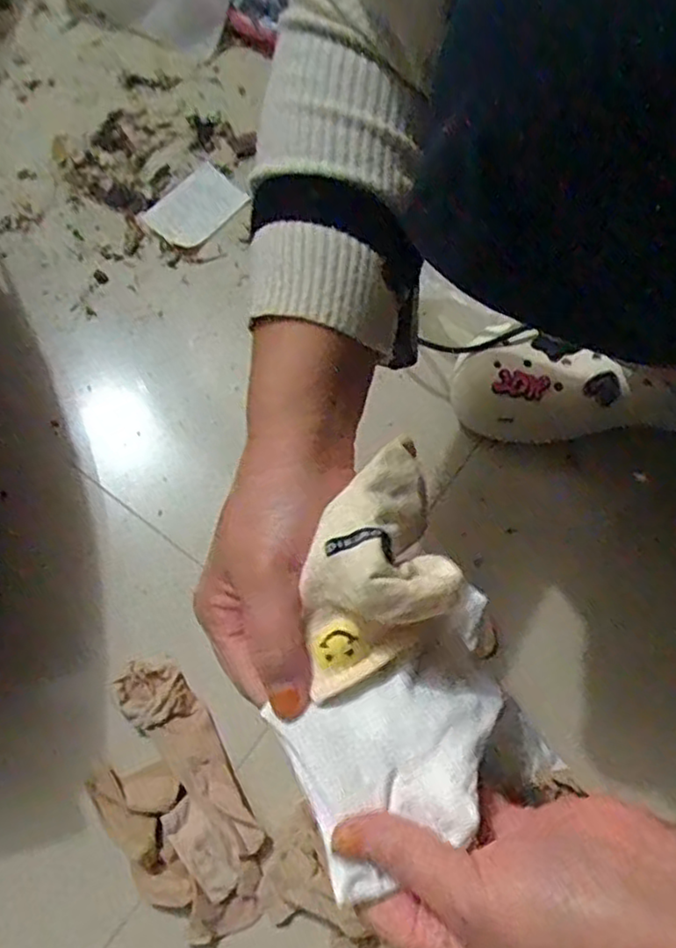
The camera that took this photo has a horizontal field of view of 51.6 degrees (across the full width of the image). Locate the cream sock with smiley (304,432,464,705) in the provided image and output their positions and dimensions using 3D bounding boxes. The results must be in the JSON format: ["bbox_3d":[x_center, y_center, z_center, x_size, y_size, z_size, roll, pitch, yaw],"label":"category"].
[{"bbox_3d":[0.016,0.031,0.284,0.059,0.040,0.102,-5,70,-2],"label":"cream sock with smiley"}]

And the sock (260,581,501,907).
[{"bbox_3d":[0.035,0.105,0.291,0.110,0.037,0.072,-29,72,-11],"label":"sock"}]

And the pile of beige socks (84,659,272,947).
[{"bbox_3d":[-0.111,0.218,0.472,0.085,0.024,0.177,-29,72,-10],"label":"pile of beige socks"}]

